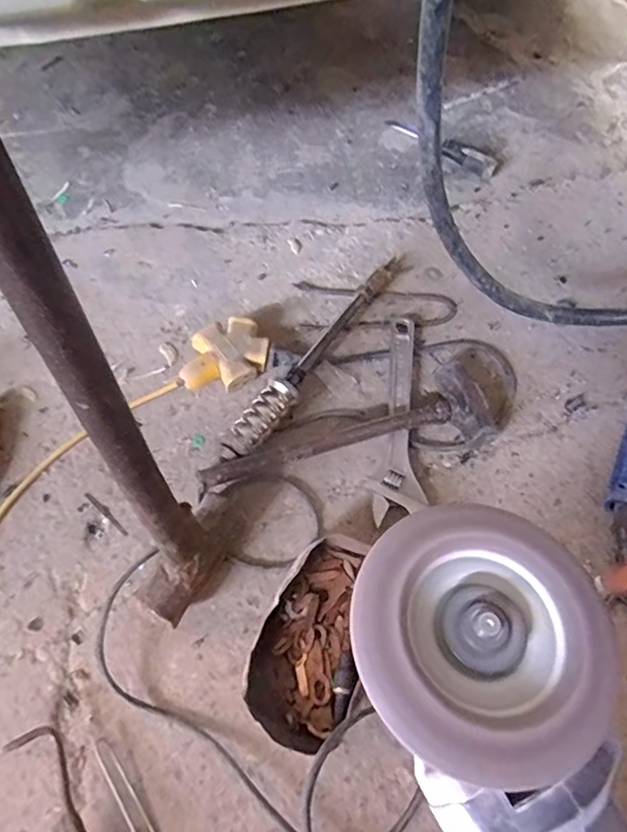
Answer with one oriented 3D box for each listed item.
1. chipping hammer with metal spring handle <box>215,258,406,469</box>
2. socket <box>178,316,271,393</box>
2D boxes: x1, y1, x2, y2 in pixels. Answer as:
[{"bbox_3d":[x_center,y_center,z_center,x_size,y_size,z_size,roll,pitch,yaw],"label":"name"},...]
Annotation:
[{"bbox_3d":[0.013,-0.088,0.675,0.042,0.051,0.394,34,68,12],"label":"chipping hammer with metal spring handle"},{"bbox_3d":[-0.112,-0.070,0.661,0.112,0.051,0.080,-35,71,-17],"label":"socket"}]

